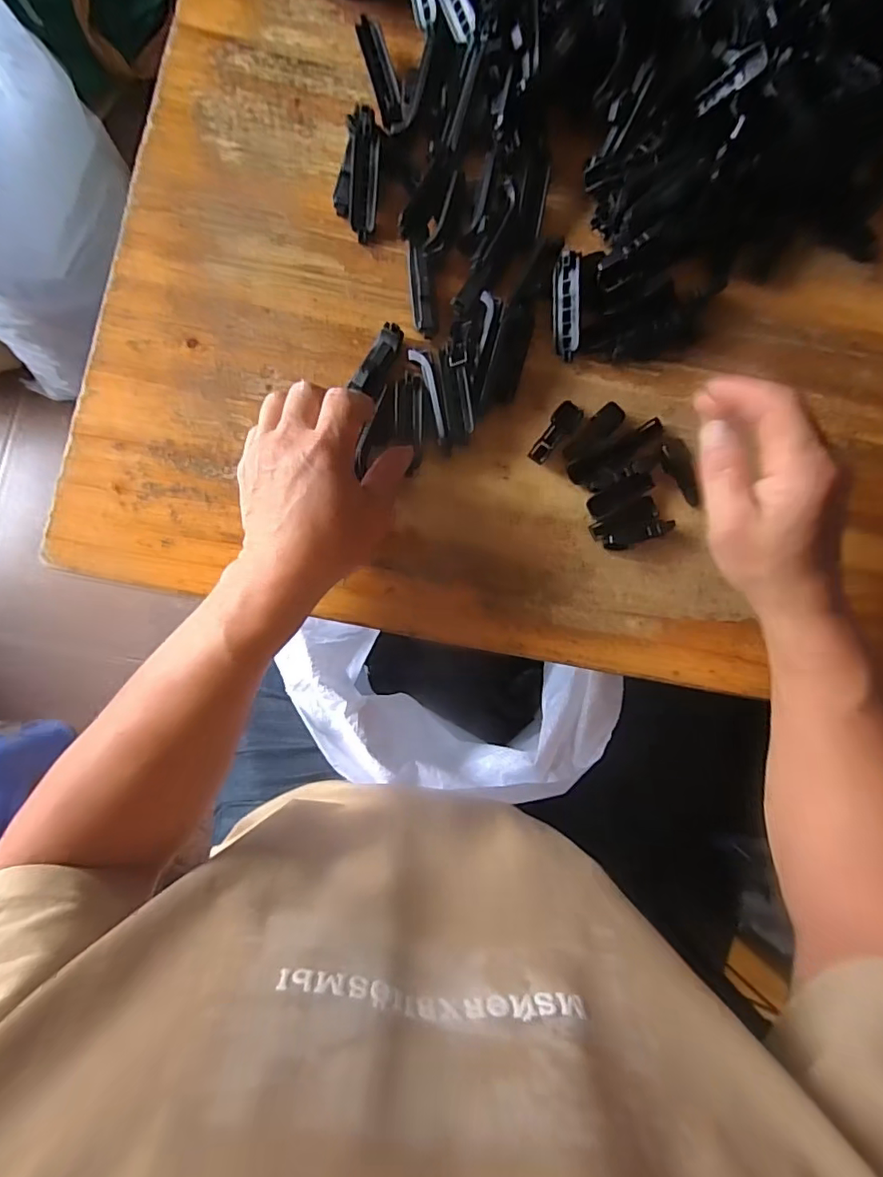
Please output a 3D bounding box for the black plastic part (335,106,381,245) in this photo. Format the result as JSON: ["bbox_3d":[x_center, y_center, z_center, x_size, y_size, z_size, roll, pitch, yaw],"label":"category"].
[{"bbox_3d":[-0.058,-0.299,0.379,0.030,0.028,0.089,8,85,-2],"label":"black plastic part"}]

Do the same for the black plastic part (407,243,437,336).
[{"bbox_3d":[-0.014,-0.212,0.378,0.016,0.012,0.063,-7,86,-4],"label":"black plastic part"}]

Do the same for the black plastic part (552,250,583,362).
[{"bbox_3d":[0.090,-0.202,0.384,0.019,0.013,0.070,-3,99,-3],"label":"black plastic part"}]

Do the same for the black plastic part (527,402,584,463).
[{"bbox_3d":[0.082,-0.112,0.387,0.018,0.004,0.051,37,85,0],"label":"black plastic part"}]

